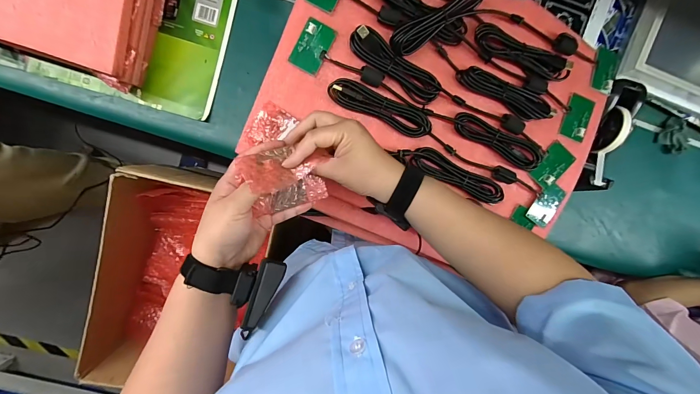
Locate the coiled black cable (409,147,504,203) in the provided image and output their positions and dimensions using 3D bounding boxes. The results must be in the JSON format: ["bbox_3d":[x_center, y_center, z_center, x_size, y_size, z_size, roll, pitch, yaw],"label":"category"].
[{"bbox_3d":[0.165,-0.030,0.464,0.156,0.015,0.037,27,94,-6],"label":"coiled black cable"}]

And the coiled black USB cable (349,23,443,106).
[{"bbox_3d":[0.067,-0.186,0.429,0.145,0.017,0.041,34,93,-6],"label":"coiled black USB cable"}]

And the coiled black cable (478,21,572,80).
[{"bbox_3d":[0.258,-0.212,0.451,0.158,0.016,0.041,22,95,-6],"label":"coiled black cable"}]

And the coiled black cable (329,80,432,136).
[{"bbox_3d":[0.045,-0.129,0.441,0.156,0.017,0.035,22,95,-6],"label":"coiled black cable"}]

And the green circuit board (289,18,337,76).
[{"bbox_3d":[-0.054,-0.216,0.438,0.045,0.006,0.070,29,94,-6],"label":"green circuit board"}]

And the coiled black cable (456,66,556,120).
[{"bbox_3d":[0.235,-0.153,0.456,0.159,0.017,0.036,20,95,-5],"label":"coiled black cable"}]

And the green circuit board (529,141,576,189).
[{"bbox_3d":[0.320,-0.051,0.483,0.040,0.010,0.067,43,94,2],"label":"green circuit board"}]

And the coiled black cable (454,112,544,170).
[{"bbox_3d":[0.225,-0.084,0.462,0.149,0.021,0.035,28,94,-6],"label":"coiled black cable"}]

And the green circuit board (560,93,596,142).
[{"bbox_3d":[0.367,-0.128,0.493,0.045,0.009,0.068,22,89,-5],"label":"green circuit board"}]

